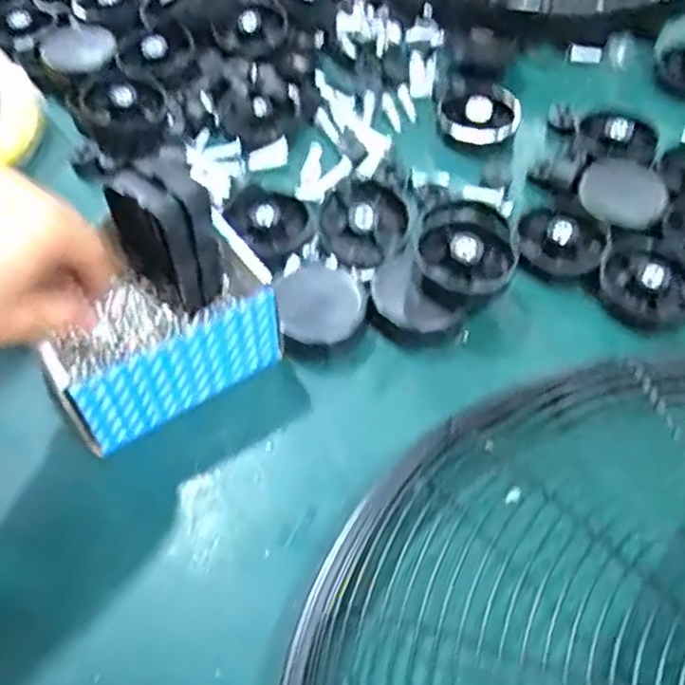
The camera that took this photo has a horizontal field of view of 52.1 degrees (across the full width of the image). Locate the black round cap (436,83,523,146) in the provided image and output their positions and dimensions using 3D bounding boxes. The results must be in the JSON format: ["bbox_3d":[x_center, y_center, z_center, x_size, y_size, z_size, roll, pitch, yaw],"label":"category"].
[{"bbox_3d":[0.117,-0.200,0.604,0.068,0.013,0.069,5,54,4],"label":"black round cap"}]

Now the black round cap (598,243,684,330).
[{"bbox_3d":[0.216,-0.042,0.495,0.066,0.028,0.069,0,54,0],"label":"black round cap"}]

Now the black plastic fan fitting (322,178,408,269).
[{"bbox_3d":[0.016,-0.089,0.512,0.059,0.017,0.070,3,54,3],"label":"black plastic fan fitting"}]

